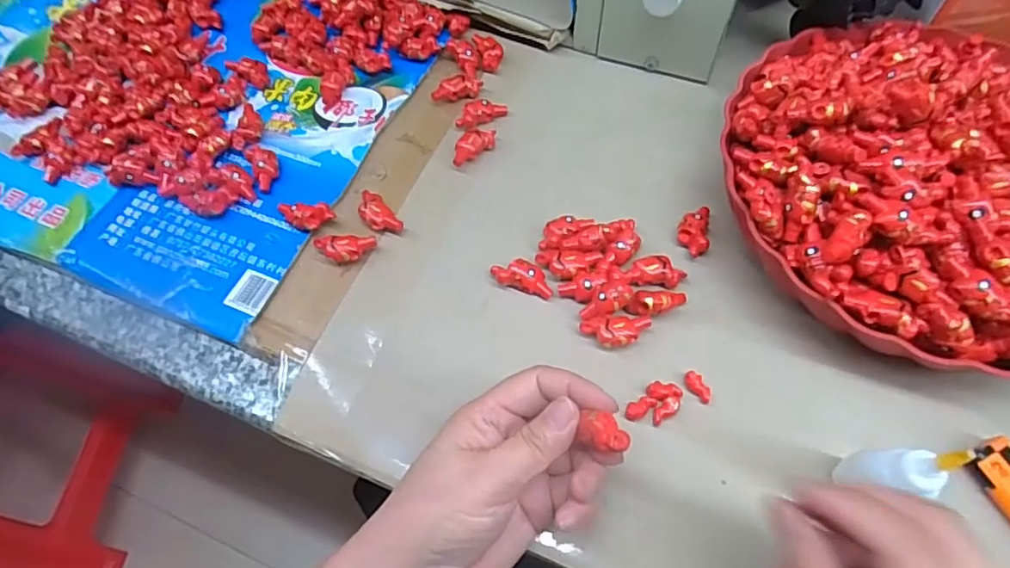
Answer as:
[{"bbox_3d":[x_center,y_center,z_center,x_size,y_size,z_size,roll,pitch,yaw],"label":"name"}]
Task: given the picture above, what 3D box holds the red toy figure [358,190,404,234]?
[{"bbox_3d":[-0.084,-0.045,0.375,0.019,0.014,0.036,-37,66,-15],"label":"red toy figure"}]

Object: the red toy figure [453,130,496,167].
[{"bbox_3d":[-0.022,-0.097,0.400,0.037,0.014,0.014,-35,66,-15],"label":"red toy figure"}]

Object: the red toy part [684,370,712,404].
[{"bbox_3d":[0.105,0.056,0.312,0.010,0.005,0.019,-31,65,-13],"label":"red toy part"}]

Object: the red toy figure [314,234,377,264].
[{"bbox_3d":[-0.100,-0.021,0.361,0.037,0.014,0.017,-6,62,0],"label":"red toy figure"}]

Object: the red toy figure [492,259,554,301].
[{"bbox_3d":[0.011,-0.004,0.347,0.038,0.013,0.017,15,64,11],"label":"red toy figure"}]

